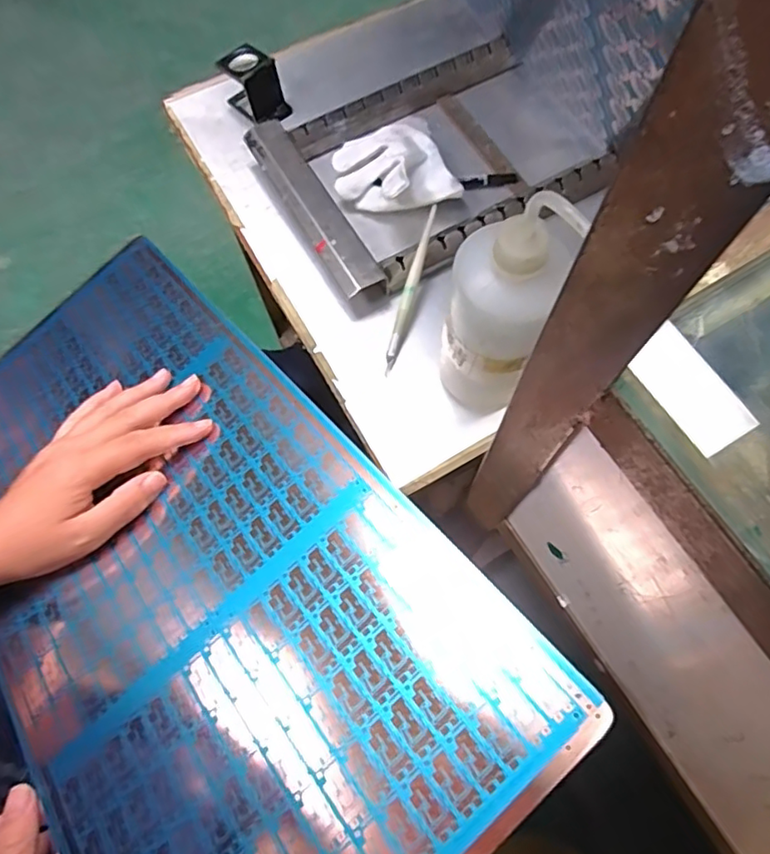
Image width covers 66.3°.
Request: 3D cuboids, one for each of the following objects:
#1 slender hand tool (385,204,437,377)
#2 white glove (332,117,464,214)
[{"bbox_3d":[0.021,-0.115,0.486,0.010,0.014,0.145,16,84,7],"label":"slender hand tool"},{"bbox_3d":[0.004,-0.236,0.530,0.097,0.029,0.112,-16,70,-4],"label":"white glove"}]

